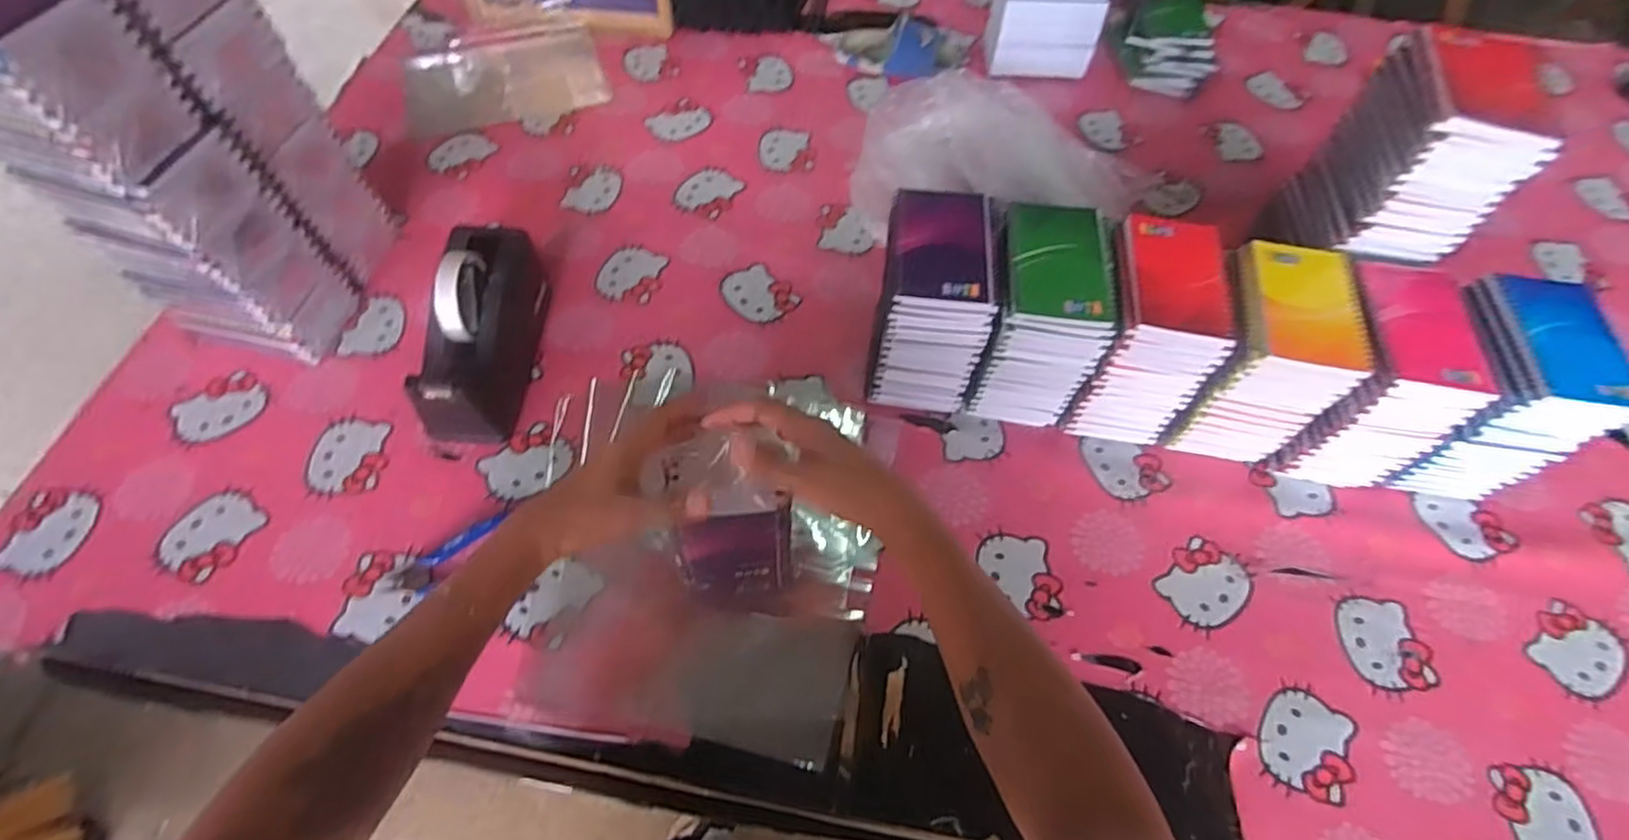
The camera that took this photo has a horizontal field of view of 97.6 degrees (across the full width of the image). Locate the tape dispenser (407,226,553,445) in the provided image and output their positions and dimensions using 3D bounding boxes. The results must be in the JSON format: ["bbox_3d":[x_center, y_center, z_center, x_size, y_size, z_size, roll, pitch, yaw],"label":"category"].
[{"bbox_3d":[-0.322,-0.089,0.689,0.081,0.115,0.215,4,60,1],"label":"tape dispenser"}]

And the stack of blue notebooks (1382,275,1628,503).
[{"bbox_3d":[0.613,-0.025,0.657,0.100,0.177,0.135,9,60,3],"label":"stack of blue notebooks"}]

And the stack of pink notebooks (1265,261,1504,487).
[{"bbox_3d":[0.511,-0.044,0.666,0.106,0.160,0.156,11,60,4],"label":"stack of pink notebooks"}]

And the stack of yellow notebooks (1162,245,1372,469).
[{"bbox_3d":[0.407,-0.060,0.667,0.106,0.166,0.134,9,60,3],"label":"stack of yellow notebooks"}]

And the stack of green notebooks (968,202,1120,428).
[{"bbox_3d":[0.210,-0.094,0.681,0.099,0.170,0.131,7,60,2],"label":"stack of green notebooks"}]

